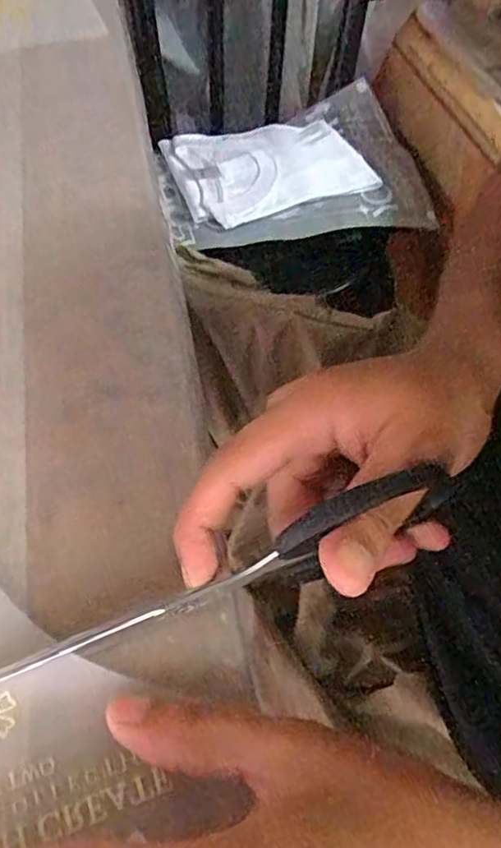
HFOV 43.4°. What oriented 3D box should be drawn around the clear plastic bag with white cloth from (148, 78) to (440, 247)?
[{"bbox_3d":[0.054,-0.366,0.886,0.362,0.044,0.272,-9,56,-10],"label":"clear plastic bag with white cloth"}]

